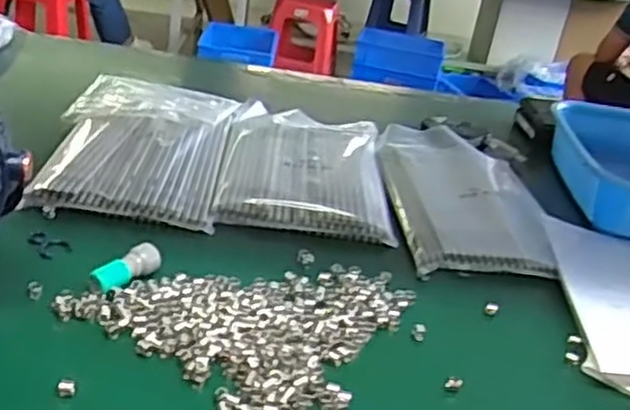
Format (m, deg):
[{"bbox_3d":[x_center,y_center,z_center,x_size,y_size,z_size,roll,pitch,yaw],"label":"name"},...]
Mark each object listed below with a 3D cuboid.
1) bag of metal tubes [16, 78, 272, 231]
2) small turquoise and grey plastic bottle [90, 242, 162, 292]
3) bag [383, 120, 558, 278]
[{"bbox_3d":[-0.192,-0.075,0.844,0.204,0.035,0.339,9,26,0],"label":"bag of metal tubes"},{"bbox_3d":[-0.152,0.052,0.612,0.021,0.019,0.061,23,29,26],"label":"small turquoise and grey plastic bottle"},{"bbox_3d":[0.169,-0.013,0.854,0.172,0.025,0.328,7,26,-4],"label":"bag"}]

